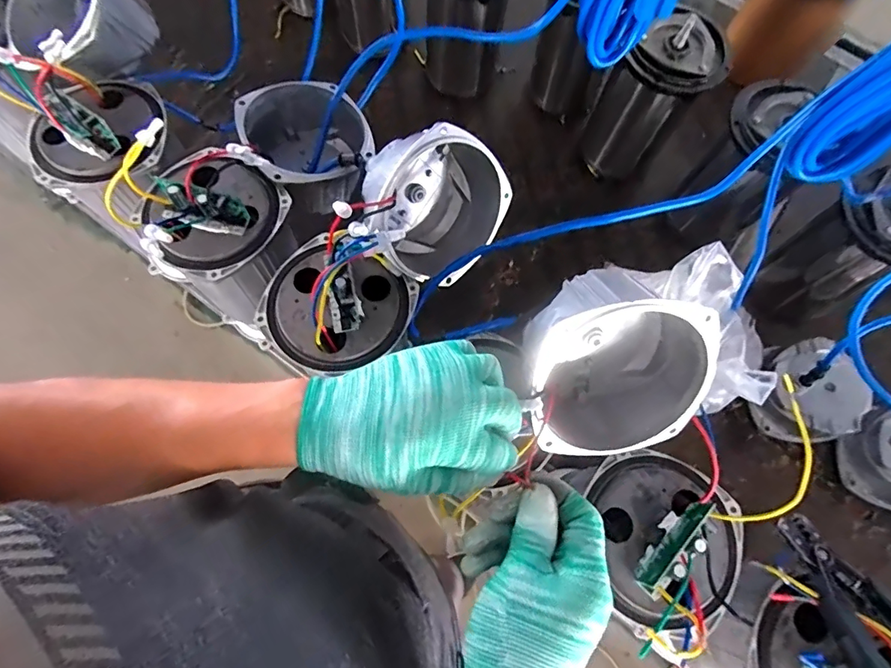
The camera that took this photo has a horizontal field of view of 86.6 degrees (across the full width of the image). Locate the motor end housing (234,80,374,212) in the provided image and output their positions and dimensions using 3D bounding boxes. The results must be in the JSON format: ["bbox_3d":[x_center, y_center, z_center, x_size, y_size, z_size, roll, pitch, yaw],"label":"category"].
[{"bbox_3d":[-0.151,-0.211,0.531,0.129,0.091,0.139,-23,74,-10],"label":"motor end housing"}]

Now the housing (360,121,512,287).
[{"bbox_3d":[-0.015,-0.126,0.459,0.135,0.133,0.088,-55,47,6],"label":"housing"}]

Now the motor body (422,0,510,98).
[{"bbox_3d":[0.031,-0.485,0.734,0.126,0.223,0.110,10,72,1],"label":"motor body"}]

